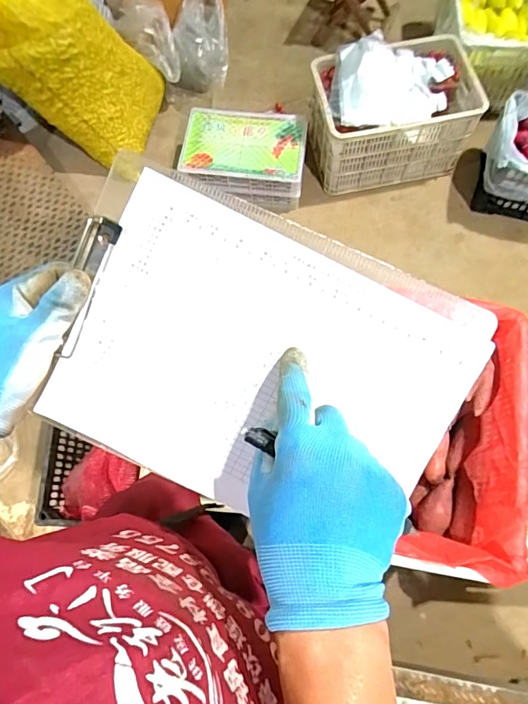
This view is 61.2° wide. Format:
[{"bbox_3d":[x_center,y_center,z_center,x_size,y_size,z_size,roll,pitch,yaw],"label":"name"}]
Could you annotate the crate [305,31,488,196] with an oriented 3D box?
[{"bbox_3d":[0.443,-0.838,1.584,0.519,0.353,0.339,-8,72,-1],"label":"crate"}]

